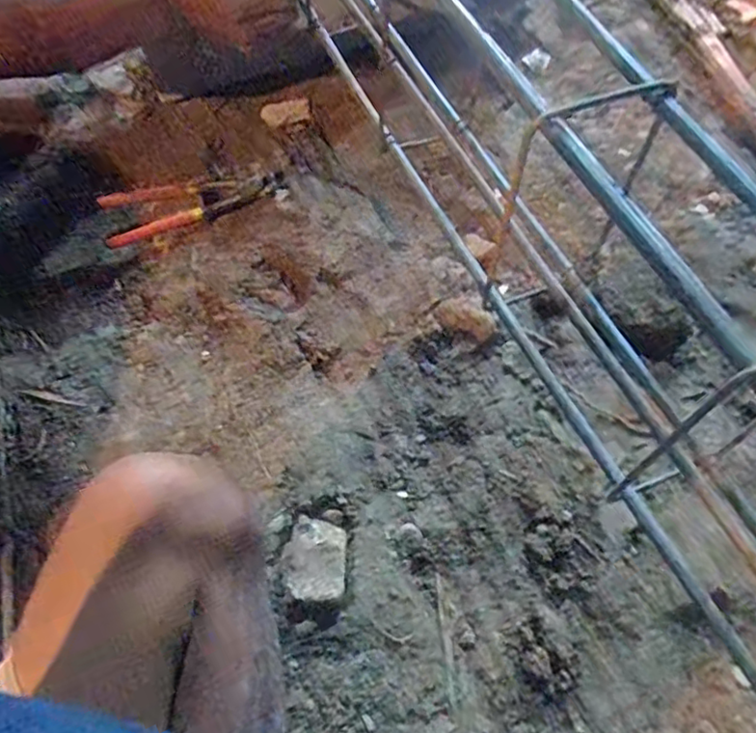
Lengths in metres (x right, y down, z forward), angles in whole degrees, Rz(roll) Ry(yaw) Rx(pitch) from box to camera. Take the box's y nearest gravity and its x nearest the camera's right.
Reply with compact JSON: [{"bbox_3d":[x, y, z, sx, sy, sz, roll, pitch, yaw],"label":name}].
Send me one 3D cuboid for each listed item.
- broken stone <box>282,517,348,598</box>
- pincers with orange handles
[{"bbox_3d":[-0.060,0.182,0.601,0.057,0.026,0.077,2,61,0],"label":"broken stone"},{"bbox_3d":[-0.232,-0.204,0.805,0.228,0.042,0.067,-11,62,-7],"label":"pincers with orange handles"}]

